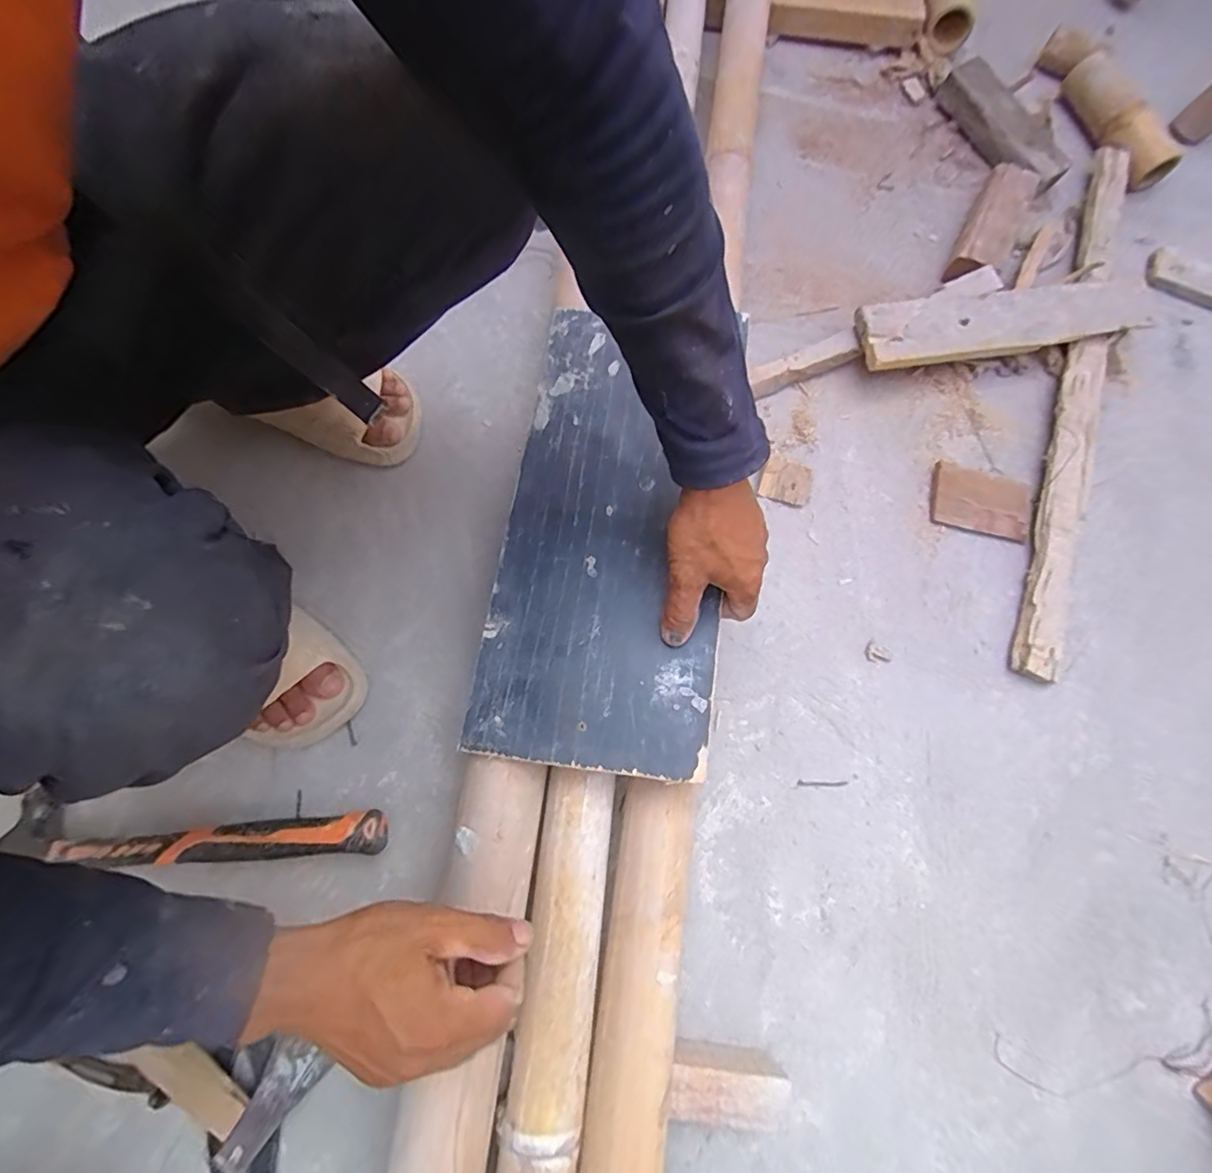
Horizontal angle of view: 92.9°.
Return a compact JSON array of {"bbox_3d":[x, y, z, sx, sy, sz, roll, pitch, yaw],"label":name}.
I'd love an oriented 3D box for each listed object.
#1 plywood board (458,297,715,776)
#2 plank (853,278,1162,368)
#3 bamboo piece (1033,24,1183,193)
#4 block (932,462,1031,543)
[{"bbox_3d":[0.006,-0.058,0.521,0.194,0.008,0.425,5,72,11],"label":"plywood board"},{"bbox_3d":[0.492,-0.332,0.708,0.369,0.027,0.085,-10,73,-7],"label":"plank"},{"bbox_3d":[0.735,-0.713,0.853,0.052,0.065,0.300,-17,76,-7],"label":"bamboo piece"},{"bbox_3d":[0.443,-0.099,0.683,0.110,0.018,0.073,15,74,2],"label":"block"}]

